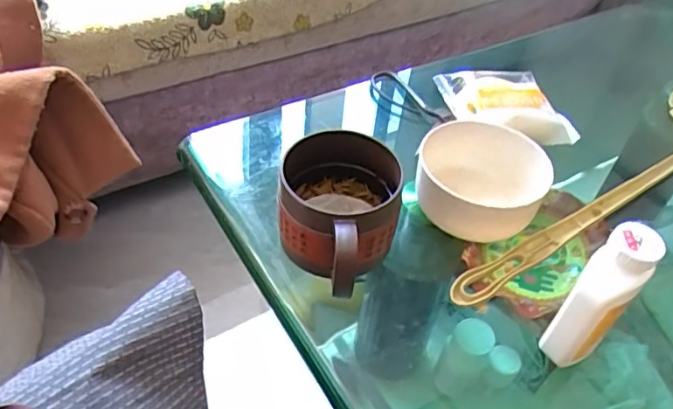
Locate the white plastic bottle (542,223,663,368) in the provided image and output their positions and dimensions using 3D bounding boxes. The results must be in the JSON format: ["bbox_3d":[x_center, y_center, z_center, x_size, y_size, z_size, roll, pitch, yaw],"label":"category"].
[{"bbox_3d":[0.173,0.064,0.379,0.033,0.111,0.045,36,54,26],"label":"white plastic bottle"}]

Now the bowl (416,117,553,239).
[{"bbox_3d":[0.118,-0.015,0.497,0.092,0.062,0.093,2,47,-3],"label":"bowl"}]

